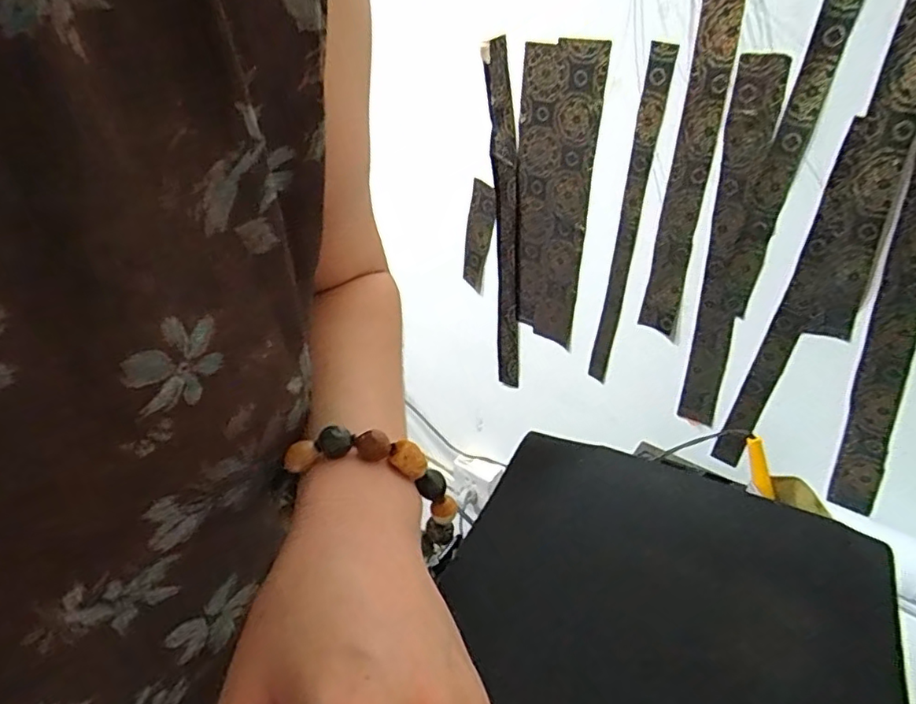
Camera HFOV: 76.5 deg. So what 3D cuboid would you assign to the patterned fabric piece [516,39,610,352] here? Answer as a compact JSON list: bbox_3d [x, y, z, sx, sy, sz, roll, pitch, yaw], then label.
[{"bbox_3d":[0.126,-0.203,0.801,0.116,0.390,0.008,24,40,31],"label":"patterned fabric piece"}]

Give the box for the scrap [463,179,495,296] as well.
[{"bbox_3d":[0.030,-0.177,0.903,0.052,0.173,0.004,35,45,31],"label":"scrap"}]

